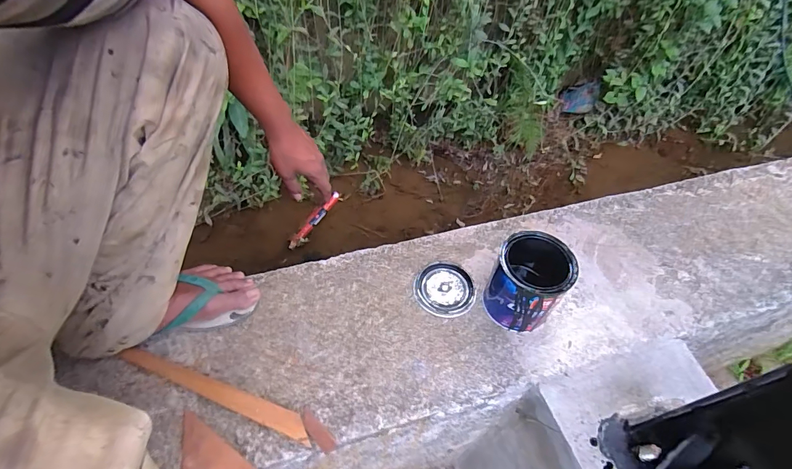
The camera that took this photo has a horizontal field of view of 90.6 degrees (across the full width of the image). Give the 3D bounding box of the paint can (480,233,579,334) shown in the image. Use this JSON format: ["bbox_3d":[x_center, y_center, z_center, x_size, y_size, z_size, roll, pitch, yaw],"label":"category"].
[{"bbox_3d":[0.201,0.076,0.603,0.102,0.131,0.101,2,54,-2],"label":"paint can"}]

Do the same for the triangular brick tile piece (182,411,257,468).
[{"bbox_3d":[-0.241,0.289,0.496,0.131,0.010,0.061,29,57,17],"label":"triangular brick tile piece"}]

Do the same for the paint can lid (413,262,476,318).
[{"bbox_3d":[0.082,0.092,0.662,0.100,0.009,0.099,2,54,-2],"label":"paint can lid"}]

